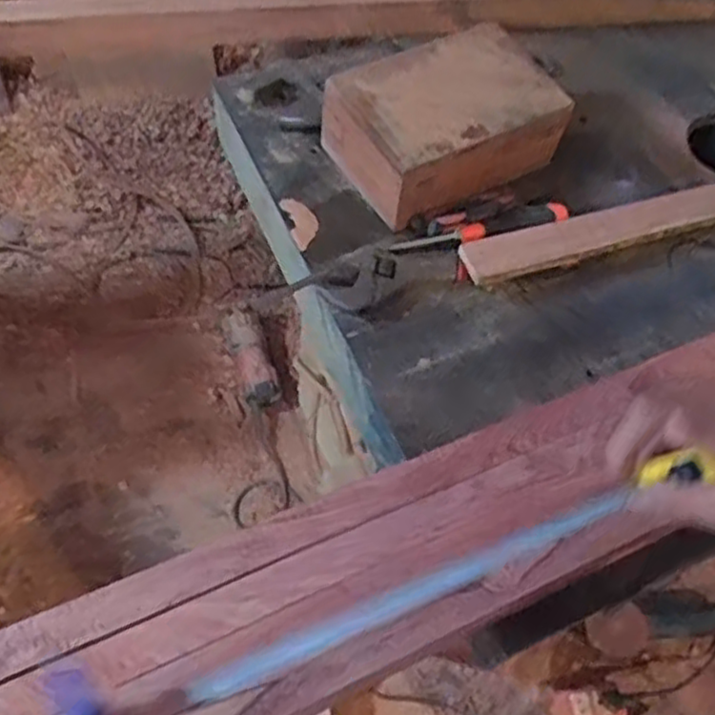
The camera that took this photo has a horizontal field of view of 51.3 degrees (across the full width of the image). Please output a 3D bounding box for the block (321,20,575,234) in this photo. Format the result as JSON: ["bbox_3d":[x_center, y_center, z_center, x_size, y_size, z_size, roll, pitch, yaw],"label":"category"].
[{"bbox_3d":[0.091,-0.235,0.754,0.209,0.092,0.143,-25,65,-20],"label":"block"}]

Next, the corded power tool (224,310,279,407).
[{"bbox_3d":[-0.210,-0.004,1.474,0.068,0.062,0.201,-12,61,-13],"label":"corded power tool"}]

